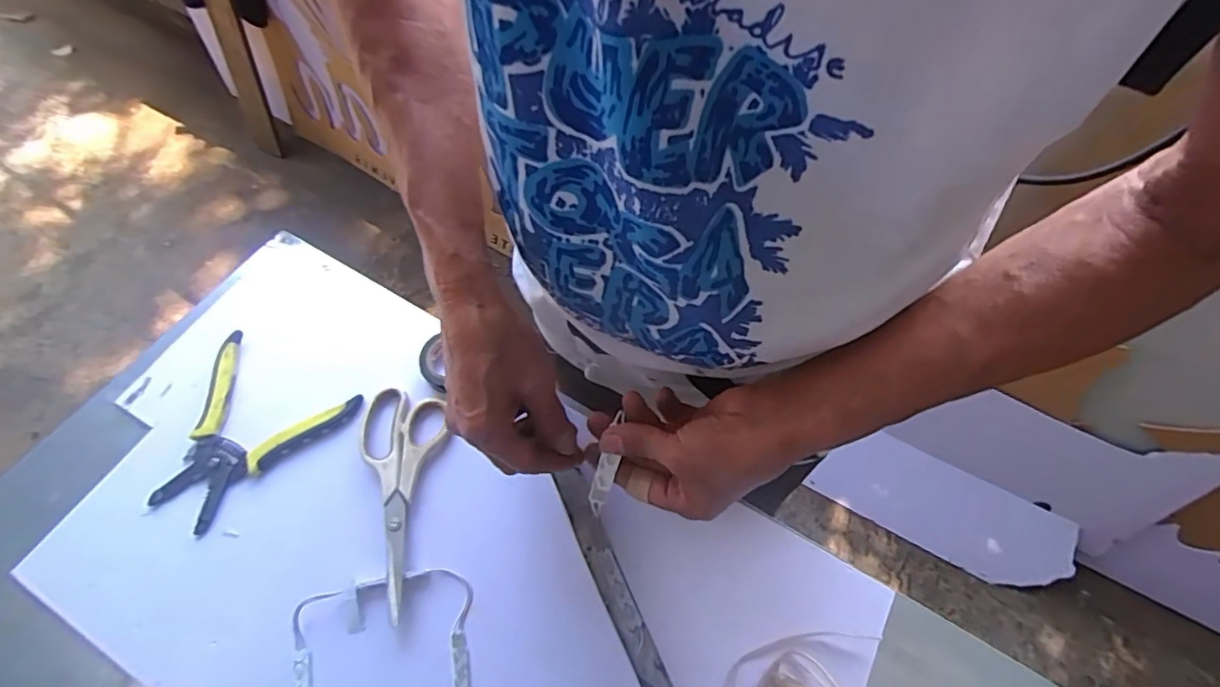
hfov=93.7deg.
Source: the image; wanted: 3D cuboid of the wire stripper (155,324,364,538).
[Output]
[{"bbox_3d":[-0.315,0.079,0.487,0.141,0.018,0.147,22,66,12],"label":"wire stripper"}]

